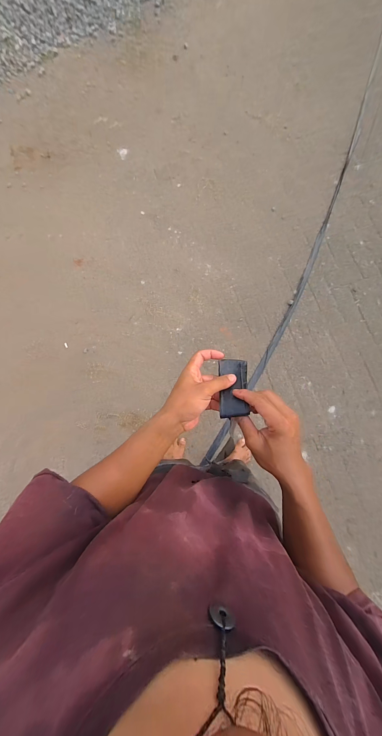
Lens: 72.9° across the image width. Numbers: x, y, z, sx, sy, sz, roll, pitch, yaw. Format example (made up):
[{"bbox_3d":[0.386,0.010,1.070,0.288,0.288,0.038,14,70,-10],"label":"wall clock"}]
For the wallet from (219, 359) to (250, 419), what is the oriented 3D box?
[{"bbox_3d":[0.069,0.030,0.422,0.046,0.017,0.105,6,55,1],"label":"wallet"}]

